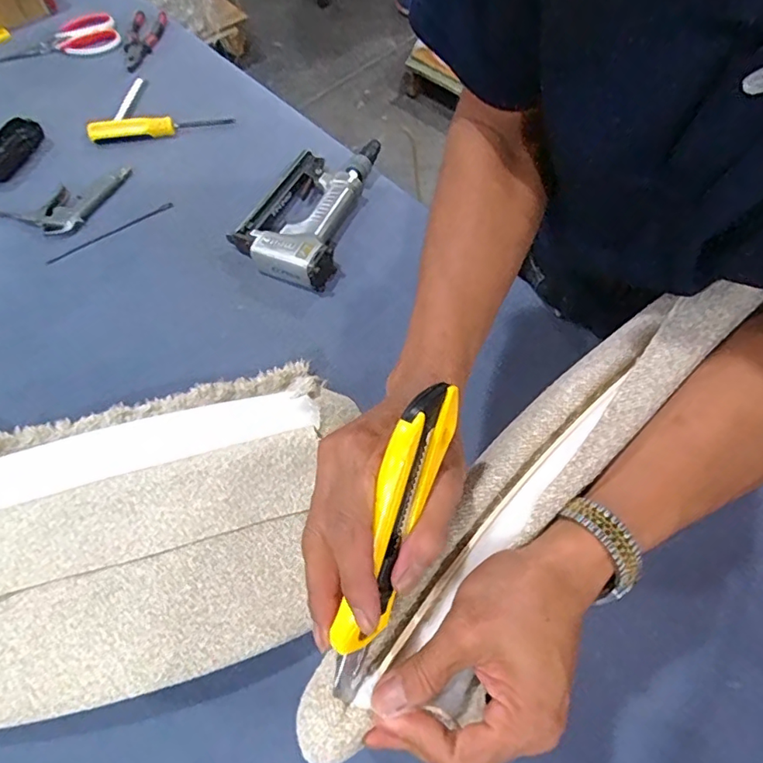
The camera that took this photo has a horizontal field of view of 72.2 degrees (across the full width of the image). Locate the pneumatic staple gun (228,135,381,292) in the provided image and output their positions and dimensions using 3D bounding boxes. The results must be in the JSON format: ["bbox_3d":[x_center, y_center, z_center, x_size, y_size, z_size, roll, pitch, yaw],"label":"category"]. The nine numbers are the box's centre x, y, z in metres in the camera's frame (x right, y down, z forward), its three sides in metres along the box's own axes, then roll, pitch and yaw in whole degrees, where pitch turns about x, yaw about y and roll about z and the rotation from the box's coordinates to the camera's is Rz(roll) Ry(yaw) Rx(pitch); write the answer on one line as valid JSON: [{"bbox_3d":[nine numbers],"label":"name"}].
[{"bbox_3d":[-0.091,-0.233,0.662,0.126,0.046,0.250,16,65,9],"label":"pneumatic staple gun"}]

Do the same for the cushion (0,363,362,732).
[{"bbox_3d":[-0.228,0.126,0.461,0.426,0.085,0.270,-12,63,-5],"label":"cushion"}]

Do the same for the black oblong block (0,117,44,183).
[{"bbox_3d":[-0.510,-0.319,0.717,0.056,0.025,0.112,25,66,13],"label":"black oblong block"}]

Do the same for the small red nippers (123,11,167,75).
[{"bbox_3d":[-0.375,-0.539,0.825,0.056,0.012,0.151,-2,63,0],"label":"small red nippers"}]

